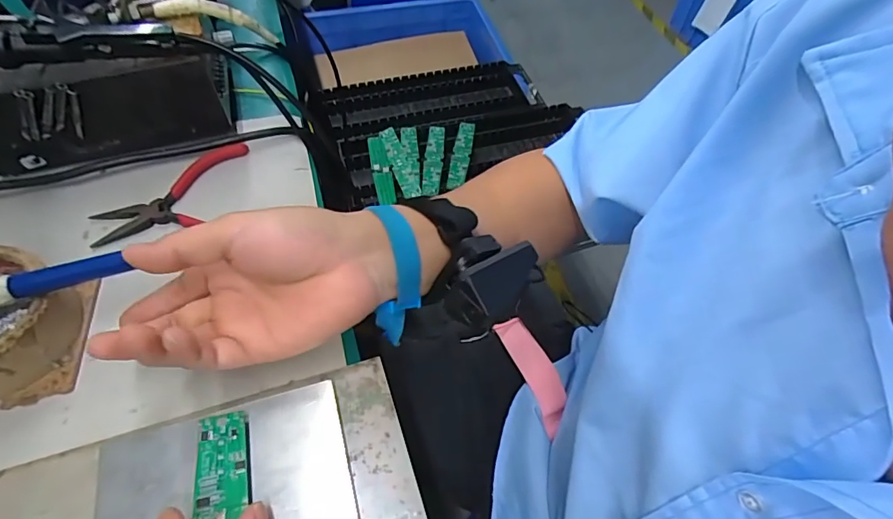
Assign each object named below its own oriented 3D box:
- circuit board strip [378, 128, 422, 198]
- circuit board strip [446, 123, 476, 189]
[{"bbox_3d":[-0.072,-0.149,0.727,0.027,0.011,0.137,-17,59,-15],"label":"circuit board strip"},{"bbox_3d":[0.024,-0.164,0.751,0.029,0.005,0.137,11,61,1],"label":"circuit board strip"}]

